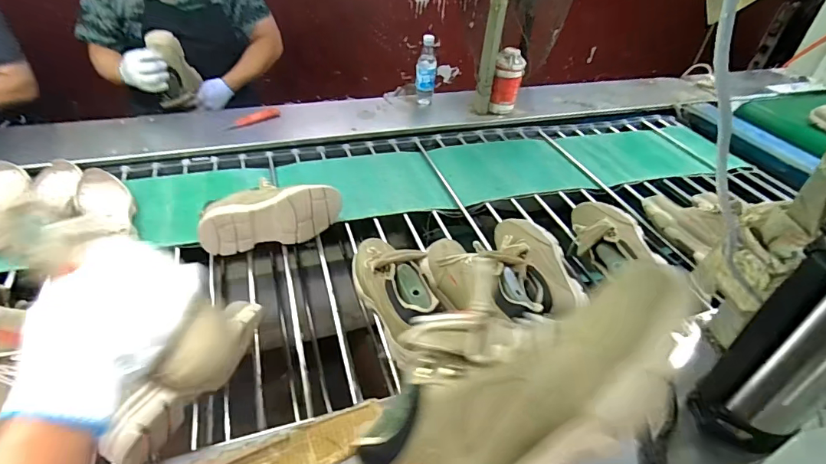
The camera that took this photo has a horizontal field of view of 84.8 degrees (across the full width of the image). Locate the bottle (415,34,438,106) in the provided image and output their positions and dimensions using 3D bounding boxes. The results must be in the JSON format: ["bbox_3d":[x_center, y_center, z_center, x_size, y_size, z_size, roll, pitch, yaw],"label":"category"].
[{"bbox_3d":[0.044,-0.515,1.476,0.071,0.218,0.056,2,40,-2],"label":"bottle"}]

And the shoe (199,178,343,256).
[{"bbox_3d":[-0.297,-0.051,0.965,0.288,0.093,0.141,-11,42,-16],"label":"shoe"}]

